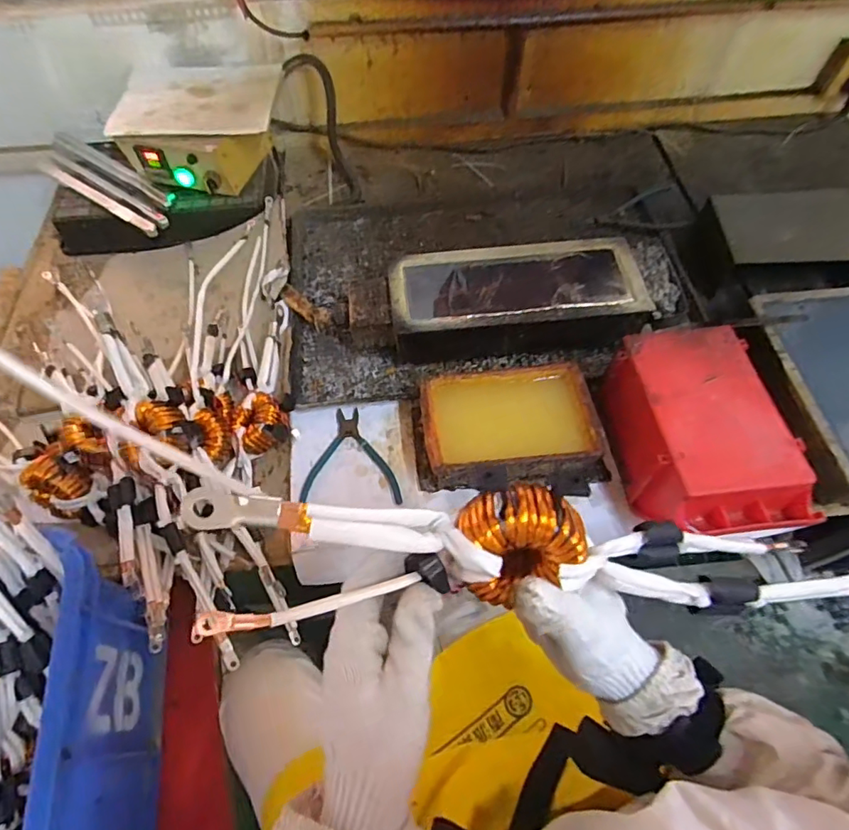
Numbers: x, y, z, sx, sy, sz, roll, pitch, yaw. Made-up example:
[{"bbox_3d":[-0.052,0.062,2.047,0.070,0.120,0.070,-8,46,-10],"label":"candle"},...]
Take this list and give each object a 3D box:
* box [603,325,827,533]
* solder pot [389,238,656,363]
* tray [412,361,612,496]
[{"bbox_3d":[0.307,0.025,0.590,0.142,0.105,0.234,-8,59,-3],"label":"box"},{"bbox_3d":[0.126,-0.157,0.736,0.338,0.095,0.155,-5,59,-2],"label":"solder pot"},{"bbox_3d":[0.103,0.017,0.639,0.227,0.071,0.135,-4,59,-1],"label":"tray"}]

